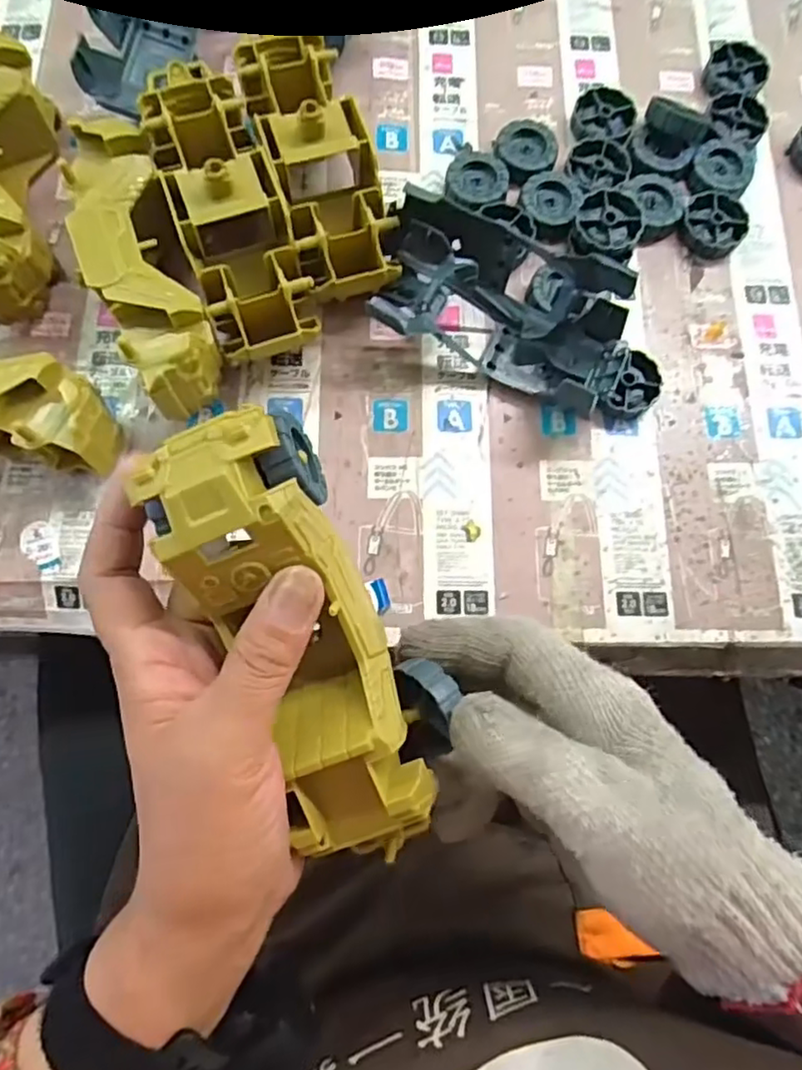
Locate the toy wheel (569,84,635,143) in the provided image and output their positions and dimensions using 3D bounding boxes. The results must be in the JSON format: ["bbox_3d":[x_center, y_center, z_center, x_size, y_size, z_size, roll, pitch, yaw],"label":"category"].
[{"bbox_3d":[0.128,-0.267,0.414,0.039,0.011,0.040,0,76,0],"label":"toy wheel"}]

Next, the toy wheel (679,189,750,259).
[{"bbox_3d":[0.190,-0.189,0.397,0.038,0.011,0.043,27,77,7],"label":"toy wheel"}]

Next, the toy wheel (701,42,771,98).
[{"bbox_3d":[0.216,-0.299,0.420,0.037,0.013,0.035,0,76,0],"label":"toy wheel"}]

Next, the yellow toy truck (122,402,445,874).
[{"bbox_3d":[-0.035,0.043,0.237,0.058,0.044,0.174,-22,97,-5],"label":"yellow toy truck"}]

